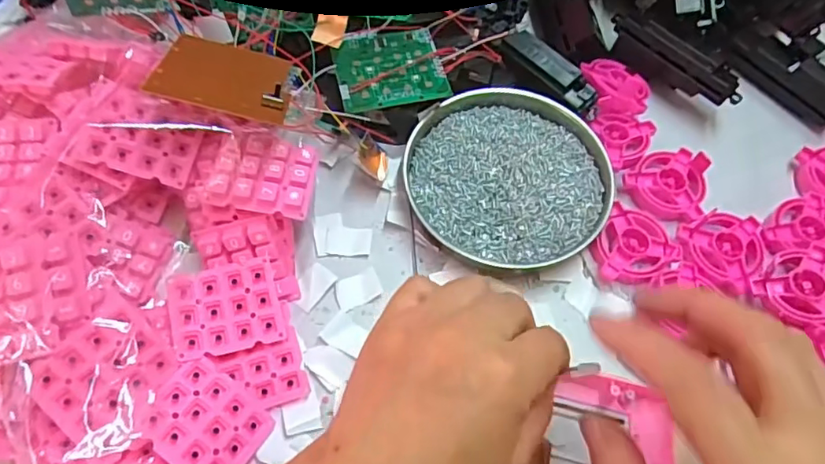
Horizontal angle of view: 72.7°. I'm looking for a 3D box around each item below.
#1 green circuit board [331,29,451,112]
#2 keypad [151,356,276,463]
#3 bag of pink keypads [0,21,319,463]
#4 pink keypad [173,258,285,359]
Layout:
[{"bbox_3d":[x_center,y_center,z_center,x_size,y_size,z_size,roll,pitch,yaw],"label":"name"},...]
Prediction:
[{"bbox_3d":[-0.016,-0.114,0.387,0.072,0.004,0.069,-13,62,-8],"label":"green circuit board"},{"bbox_3d":[-0.108,0.101,0.297,0.059,0.004,0.051,47,48,-6],"label":"keypad"},{"bbox_3d":[-0.177,0.014,0.310,0.234,0.071,0.232,17,64,6],"label":"bag of pink keypads"},{"bbox_3d":[-0.106,0.044,0.322,0.058,0.008,0.048,-9,72,-15],"label":"pink keypad"}]

